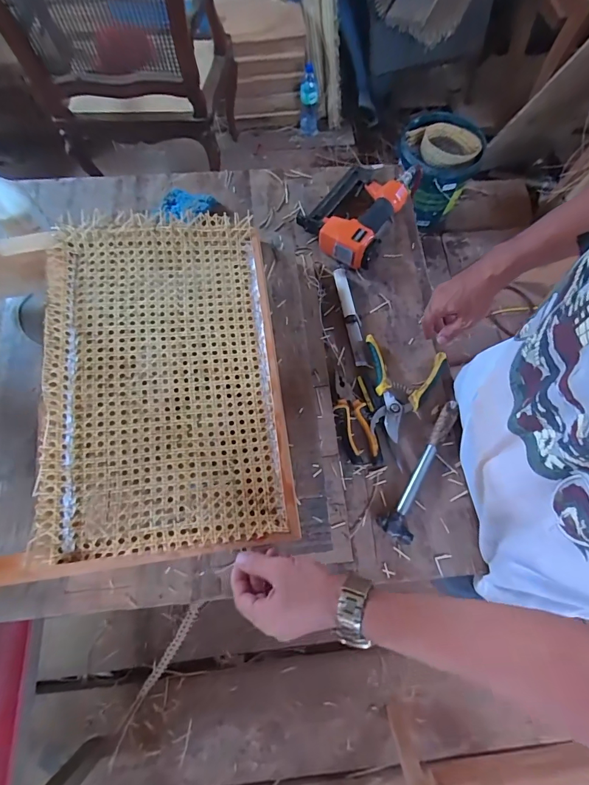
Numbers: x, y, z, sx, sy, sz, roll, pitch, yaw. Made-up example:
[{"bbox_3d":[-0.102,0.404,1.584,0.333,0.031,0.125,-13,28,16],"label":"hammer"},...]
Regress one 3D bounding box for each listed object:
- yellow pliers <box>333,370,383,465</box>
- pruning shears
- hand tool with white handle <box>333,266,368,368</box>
[{"bbox_3d":[0.096,0.040,0.628,0.054,0.027,0.158,-14,73,-6],"label":"yellow pliers"},{"bbox_3d":[0.170,-0.006,0.633,0.130,0.022,0.169,16,72,4],"label":"pruning shears"},{"bbox_3d":[0.099,-0.137,0.686,0.023,0.017,0.184,-10,72,-5],"label":"hand tool with white handle"}]

